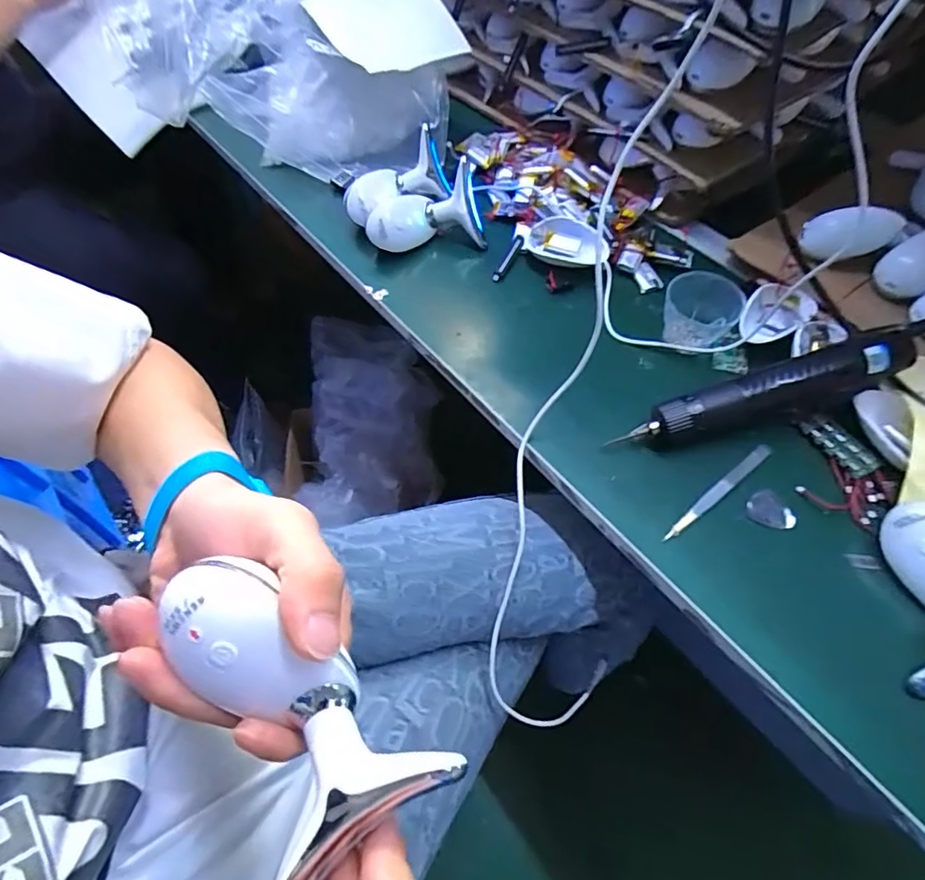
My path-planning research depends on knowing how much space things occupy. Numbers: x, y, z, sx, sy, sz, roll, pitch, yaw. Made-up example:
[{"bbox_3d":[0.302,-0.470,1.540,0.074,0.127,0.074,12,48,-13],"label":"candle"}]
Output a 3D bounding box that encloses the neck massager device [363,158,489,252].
[{"bbox_3d":[-0.037,-0.224,0.534,0.118,0.061,0.049,-12,58,-10],"label":"neck massager device"}]

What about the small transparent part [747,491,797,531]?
[{"bbox_3d":[0.232,0.053,0.400,0.026,0.004,0.032,-29,63,-19],"label":"small transparent part"}]

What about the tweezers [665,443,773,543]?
[{"bbox_3d":[0.196,0.038,0.407,0.119,0.007,0.010,-32,64,-21],"label":"tweezers"}]

